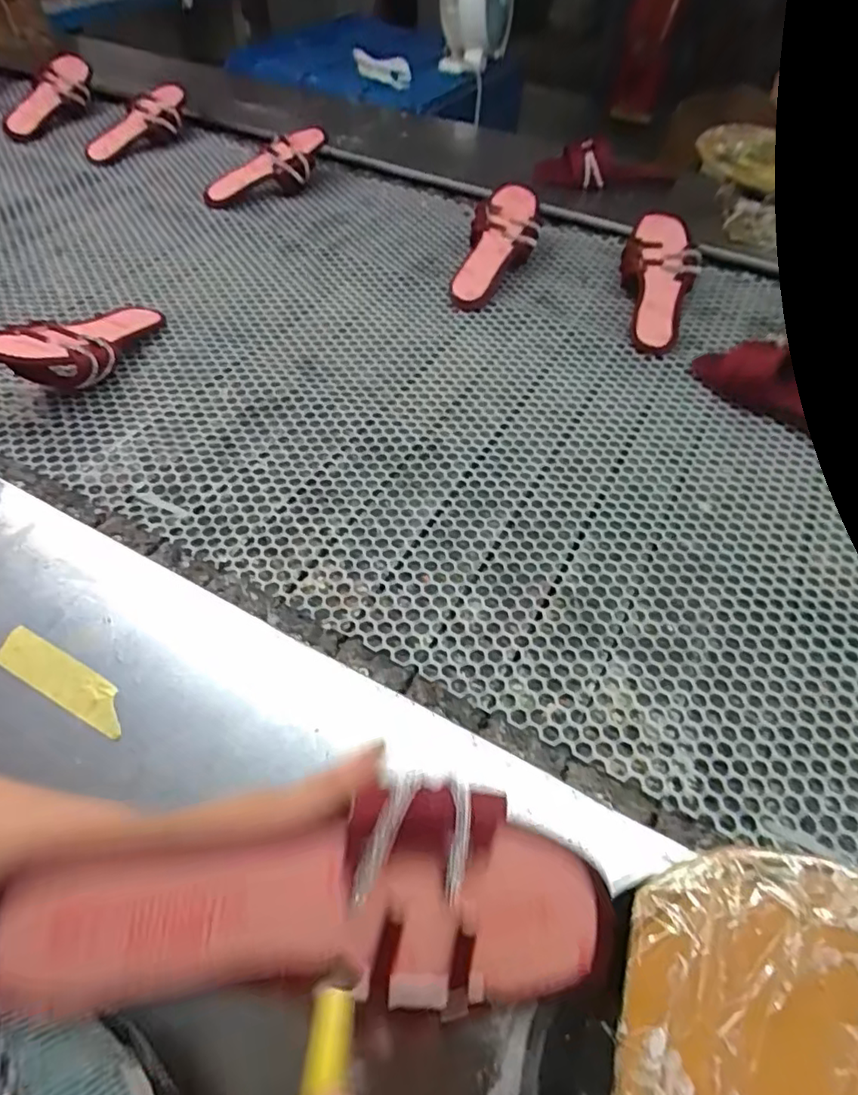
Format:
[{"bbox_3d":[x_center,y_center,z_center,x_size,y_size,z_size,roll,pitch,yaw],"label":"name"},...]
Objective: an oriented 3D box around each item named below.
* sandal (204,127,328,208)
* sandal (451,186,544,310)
[{"bbox_3d":[-0.268,-0.625,0.991,0.221,0.077,0.057,-29,58,-6],"label":"sandal"},{"bbox_3d":[0.090,-0.425,0.838,0.099,0.036,0.220,22,74,13],"label":"sandal"}]

